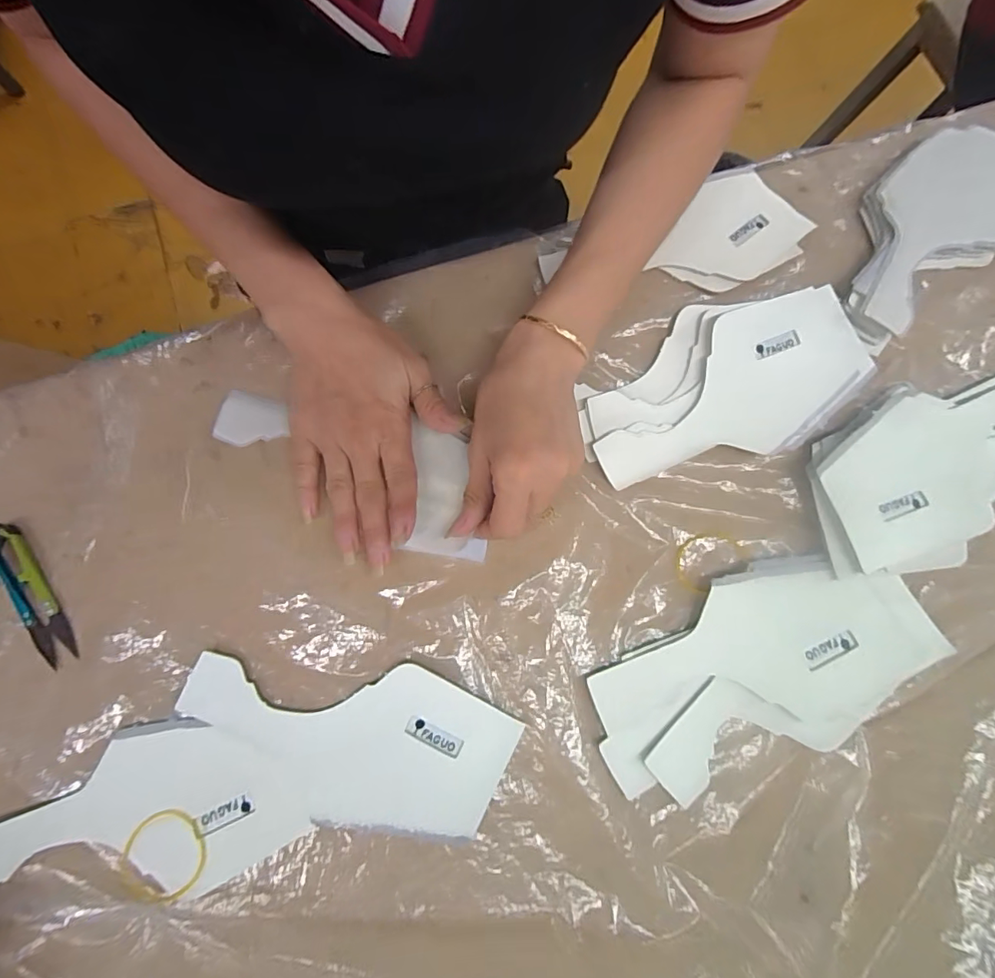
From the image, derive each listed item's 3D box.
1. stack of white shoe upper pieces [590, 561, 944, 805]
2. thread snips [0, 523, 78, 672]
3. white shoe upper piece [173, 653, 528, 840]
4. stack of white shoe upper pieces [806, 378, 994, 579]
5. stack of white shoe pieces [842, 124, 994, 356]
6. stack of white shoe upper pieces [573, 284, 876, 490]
[{"bbox_3d":[0.160,0.107,0.297,0.208,0.009,0.102,-23,78,-6],"label":"stack of white shoe upper pieces"},{"bbox_3d":[-0.292,0.065,0.301,0.022,0.011,0.094,-32,79,-8],"label":"thread snips"},{"bbox_3d":[-0.089,0.149,0.286,0.189,0.008,0.085,7,76,1],"label":"white shoe upper piece"},{"bbox_3d":[0.308,-0.016,0.322,0.208,0.016,0.113,-10,77,-3],"label":"stack of white shoe upper pieces"},{"bbox_3d":[0.320,-0.195,0.365,0.201,0.020,0.098,-40,80,-9],"label":"stack of white shoe pieces"},{"bbox_3d":[0.154,-0.074,0.334,0.201,0.016,0.105,-13,77,-4],"label":"stack of white shoe upper pieces"}]

